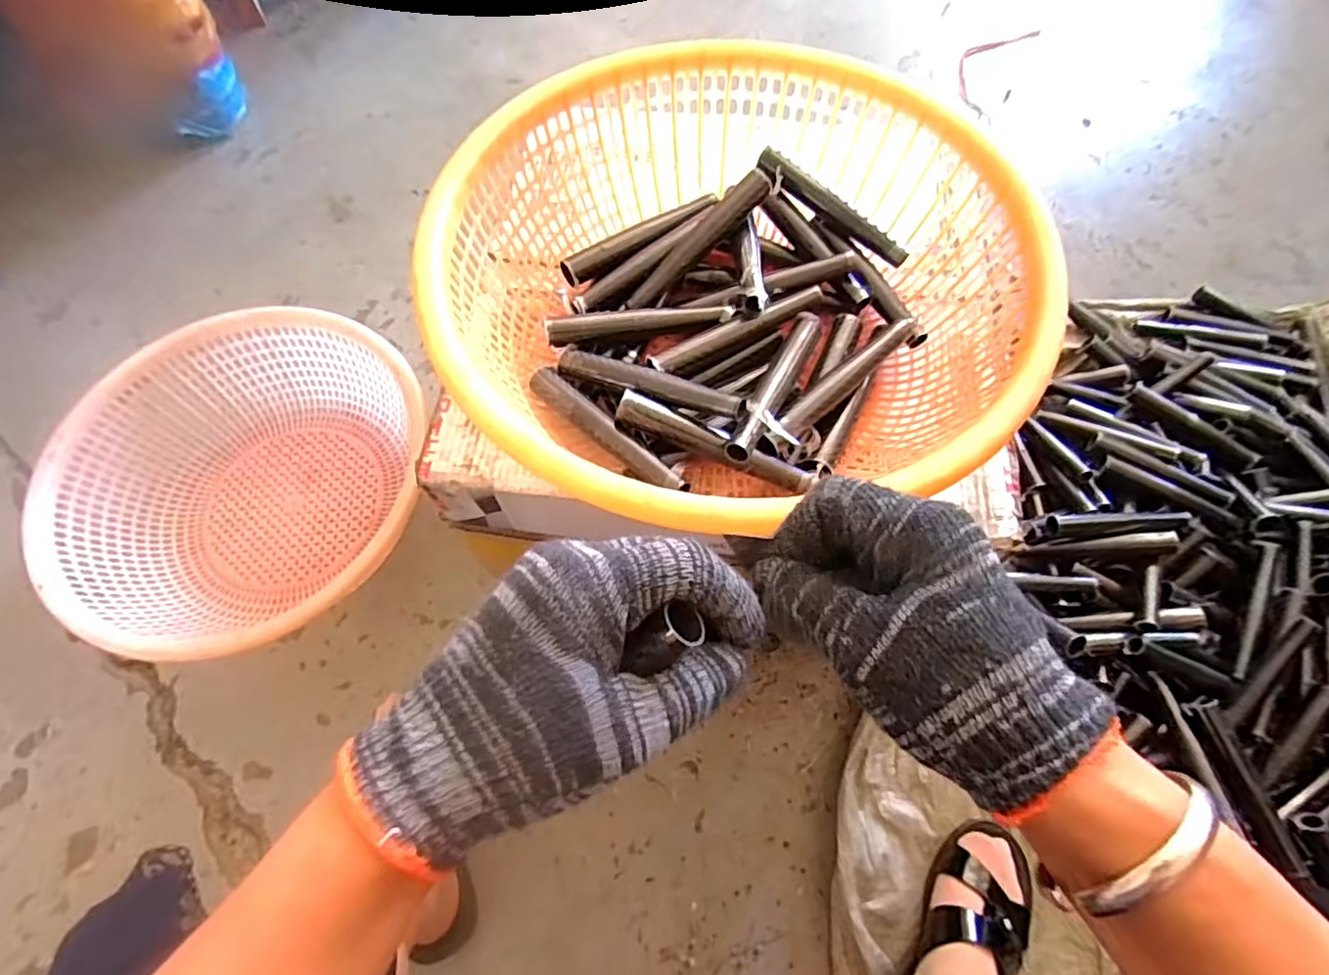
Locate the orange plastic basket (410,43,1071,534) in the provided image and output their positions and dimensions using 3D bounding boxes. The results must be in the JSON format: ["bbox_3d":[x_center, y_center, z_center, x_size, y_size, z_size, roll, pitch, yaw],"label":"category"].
[{"bbox_3d":[0.041,-0.147,0.455,0.383,0.125,0.370,0,66,0],"label":"orange plastic basket"}]

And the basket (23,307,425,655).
[{"bbox_3d":[-0.482,-0.003,0.720,0.367,0.123,0.403,-10,68,-5],"label":"basket"}]

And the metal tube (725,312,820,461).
[{"bbox_3d":[0.080,-0.076,0.444,0.021,0.017,0.148,24,57,9],"label":"metal tube"}]

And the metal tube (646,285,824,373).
[{"bbox_3d":[0.056,-0.119,0.470,0.147,0.014,0.016,-27,68,-11],"label":"metal tube"}]

